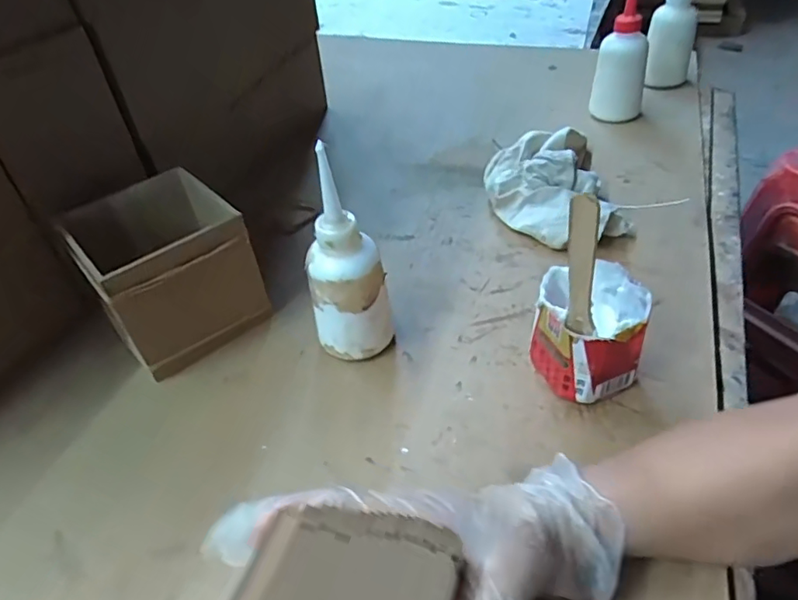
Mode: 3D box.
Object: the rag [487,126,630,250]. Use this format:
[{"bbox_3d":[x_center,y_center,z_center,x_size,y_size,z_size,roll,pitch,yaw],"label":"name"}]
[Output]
[{"bbox_3d":[0.155,-0.125,0.560,0.126,0.057,0.181,-3,43,2],"label":"rag"}]

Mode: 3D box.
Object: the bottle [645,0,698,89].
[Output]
[{"bbox_3d":[0.362,-0.364,0.708,0.059,0.163,0.047,16,46,20],"label":"bottle"}]

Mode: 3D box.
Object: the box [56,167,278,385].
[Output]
[{"bbox_3d":[-0.191,-0.027,0.456,0.113,0.104,0.118,-31,49,-26],"label":"box"}]

